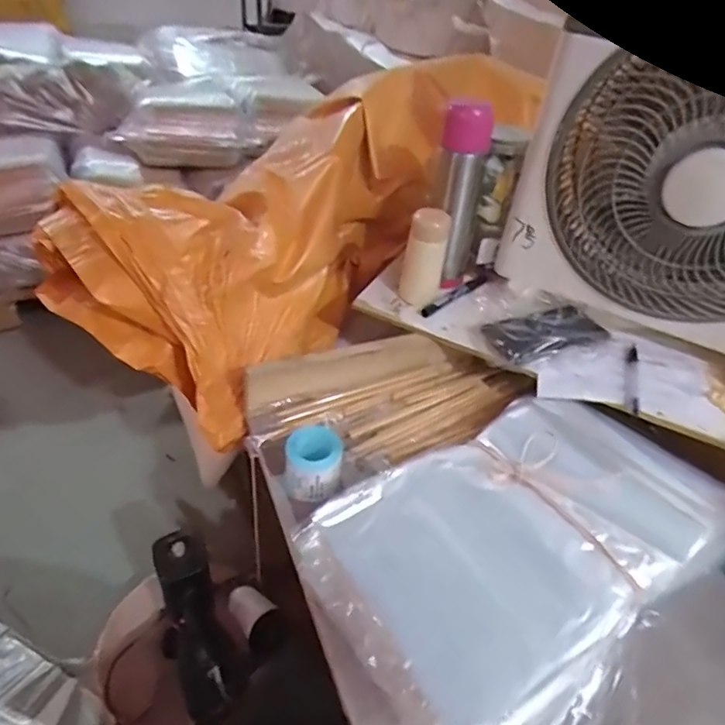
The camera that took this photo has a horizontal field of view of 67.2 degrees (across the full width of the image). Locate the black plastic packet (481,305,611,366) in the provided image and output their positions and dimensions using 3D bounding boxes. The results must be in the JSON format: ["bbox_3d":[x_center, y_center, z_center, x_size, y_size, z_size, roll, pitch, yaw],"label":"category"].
[{"bbox_3d":[0.229,-0.041,0.692,0.167,0.023,0.070,-14,45,-22],"label":"black plastic packet"}]

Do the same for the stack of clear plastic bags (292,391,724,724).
[{"bbox_3d":[0.167,0.171,0.522,0.403,0.068,0.263,-22,48,-29],"label":"stack of clear plastic bags"}]

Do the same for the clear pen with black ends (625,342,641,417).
[{"bbox_3d":[0.330,0.015,0.665,0.017,0.007,0.139,18,42,13],"label":"clear pen with black ends"}]

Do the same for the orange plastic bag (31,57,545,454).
[{"bbox_3d":[-0.087,-0.251,0.839,0.727,0.242,0.383,-42,57,-18],"label":"orange plastic bag"}]

